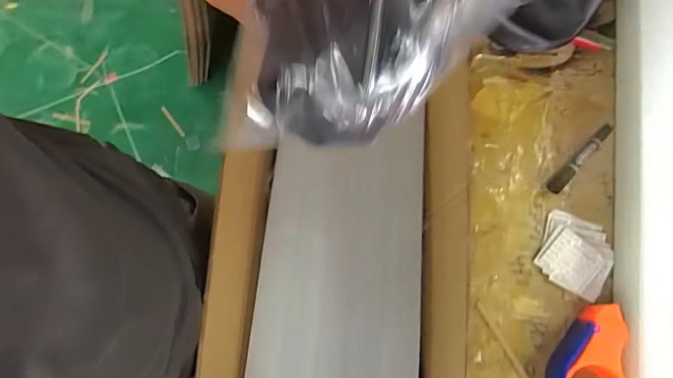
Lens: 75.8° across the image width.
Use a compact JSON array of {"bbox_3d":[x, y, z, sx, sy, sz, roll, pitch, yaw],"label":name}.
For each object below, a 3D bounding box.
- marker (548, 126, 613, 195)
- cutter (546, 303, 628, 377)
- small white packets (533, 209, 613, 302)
[{"bbox_3d":[0.381,-0.050,0.673,0.020,0.016,0.141,41,81,11],"label":"marker"},{"bbox_3d":[0.352,0.236,0.589,0.081,0.059,0.158,24,78,7],"label":"cutter"},{"bbox_3d":[0.360,0.097,0.651,0.104,0.014,0.110,27,79,8],"label":"small white packets"}]

